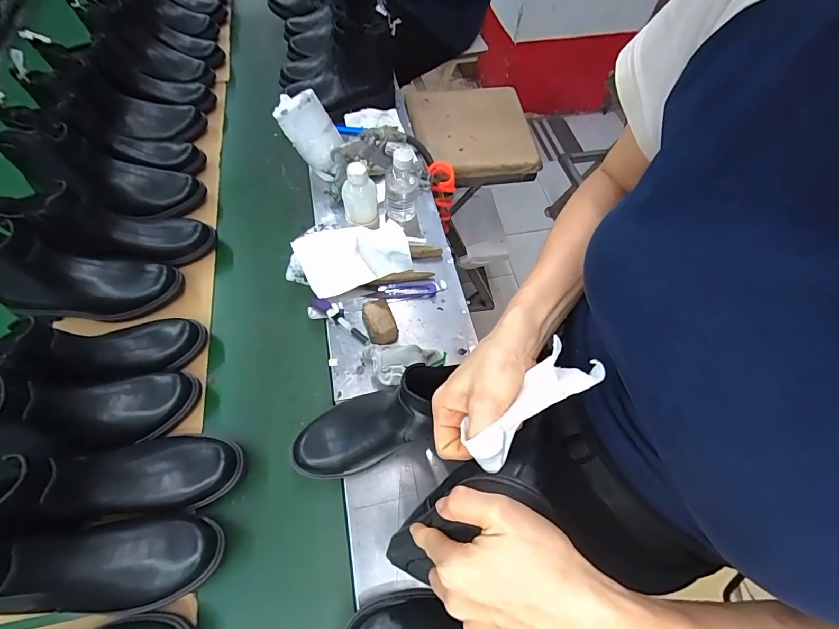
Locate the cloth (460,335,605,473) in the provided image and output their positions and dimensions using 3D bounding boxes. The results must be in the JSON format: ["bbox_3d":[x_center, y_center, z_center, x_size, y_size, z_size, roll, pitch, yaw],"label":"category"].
[{"bbox_3d":[0.079,0.065,0.286,0.108,0.033,0.040,-42,70,-5],"label":"cloth"}]

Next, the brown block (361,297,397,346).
[{"bbox_3d":[-0.062,0.012,0.612,0.044,0.015,0.078,-17,63,-11],"label":"brown block"}]

